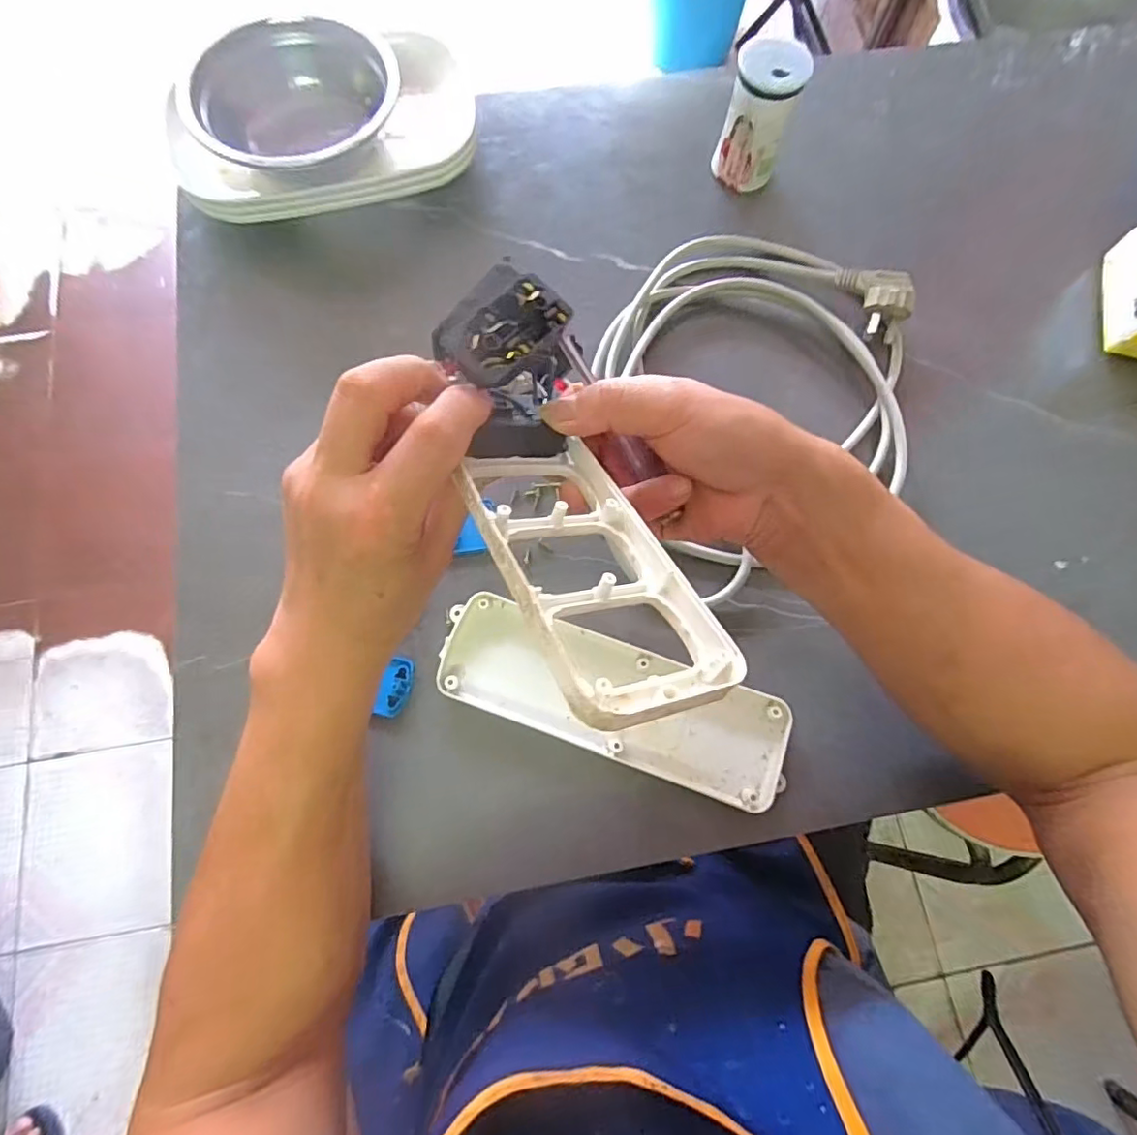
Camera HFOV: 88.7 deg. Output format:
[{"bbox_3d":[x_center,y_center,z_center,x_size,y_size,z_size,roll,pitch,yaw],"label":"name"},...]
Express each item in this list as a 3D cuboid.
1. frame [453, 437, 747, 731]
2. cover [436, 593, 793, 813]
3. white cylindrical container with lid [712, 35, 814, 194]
[{"bbox_3d":[0.006,-0.003,0.228,0.070,0.014,0.143,-5,46,-27],"label":"frame"},{"bbox_3d":[0.027,0.076,0.351,0.207,0.013,0.068,20,76,4],"label":"cover"},{"bbox_3d":[0.140,-0.333,0.431,0.047,0.079,0.045,0,75,-1],"label":"white cylindrical container with lid"}]

